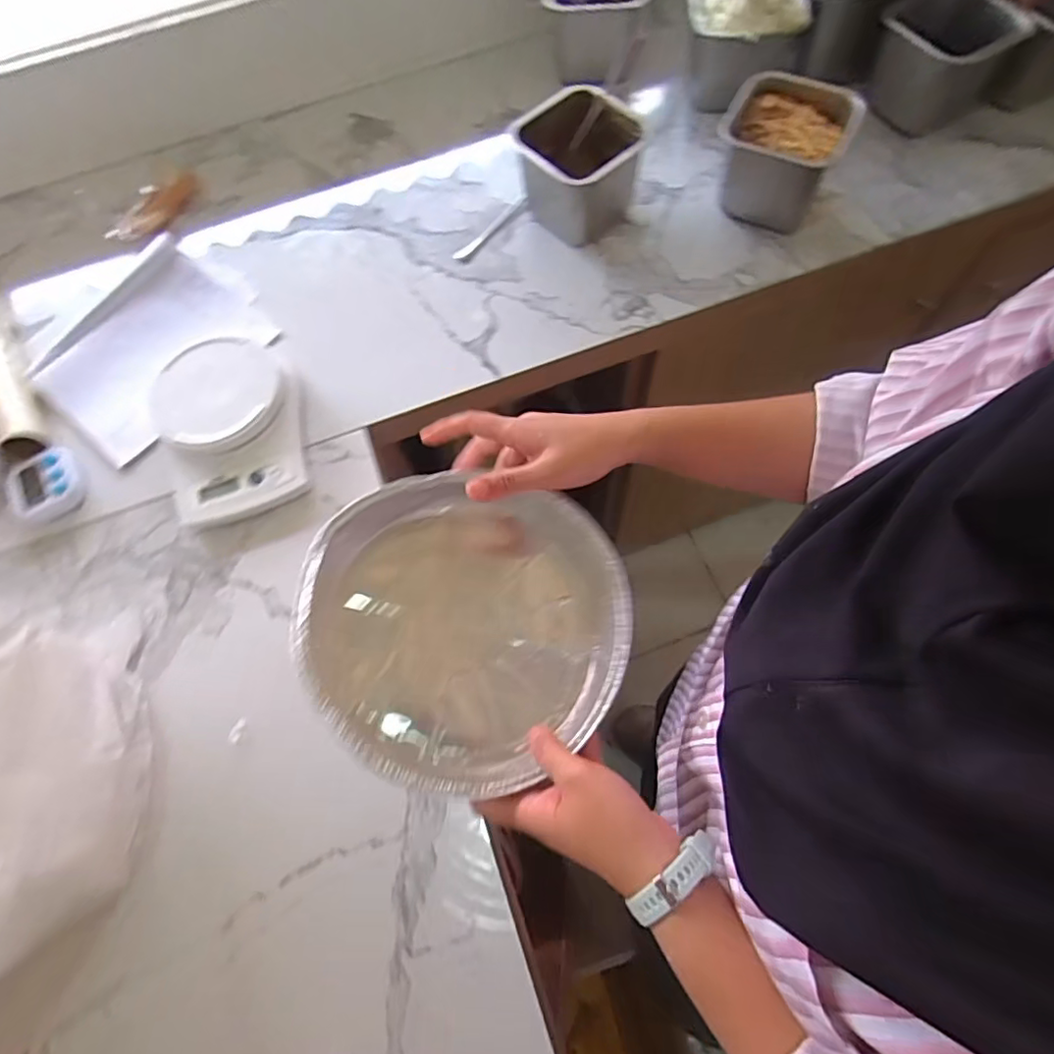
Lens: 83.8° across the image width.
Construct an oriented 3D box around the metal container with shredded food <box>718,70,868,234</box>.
[{"bbox_3d":[0.264,-0.387,0.624,0.125,0.103,0.131,26,71,13],"label":"metal container with shredded food"}]

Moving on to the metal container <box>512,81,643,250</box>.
[{"bbox_3d":[0.061,-0.387,0.640,0.123,0.103,0.121,-40,71,-13],"label":"metal container"}]

